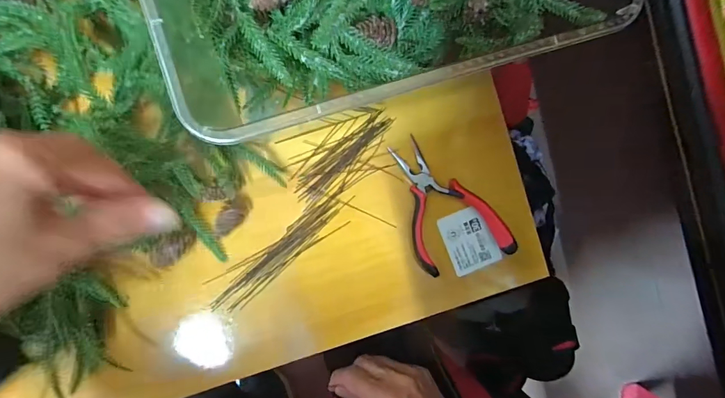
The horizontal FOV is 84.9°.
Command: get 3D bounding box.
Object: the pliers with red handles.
[{"bbox_3d":[0.080,0.001,0.376,0.087,0.023,0.127,-19,92,-7],"label":"pliers with red handles"}]

